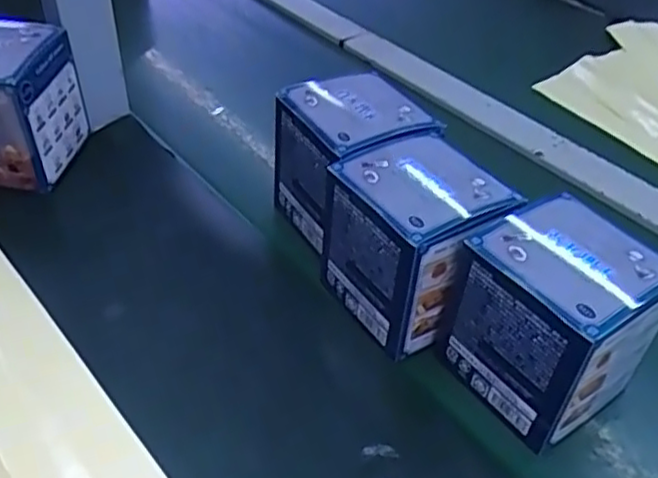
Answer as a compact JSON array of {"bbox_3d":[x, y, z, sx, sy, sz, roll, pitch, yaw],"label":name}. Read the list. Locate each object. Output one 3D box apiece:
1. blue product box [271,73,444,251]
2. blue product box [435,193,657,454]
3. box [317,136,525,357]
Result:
[{"bbox_3d":[0.013,-0.051,0.454,0.078,0.093,0.076,-17,45,-24],"label":"blue product box"},{"bbox_3d":[0.118,0.043,0.364,0.076,0.093,0.088,-24,48,-30],"label":"blue product box"},{"bbox_3d":[0.050,0.002,0.400,0.077,0.095,0.082,-22,47,-28],"label":"box"}]

